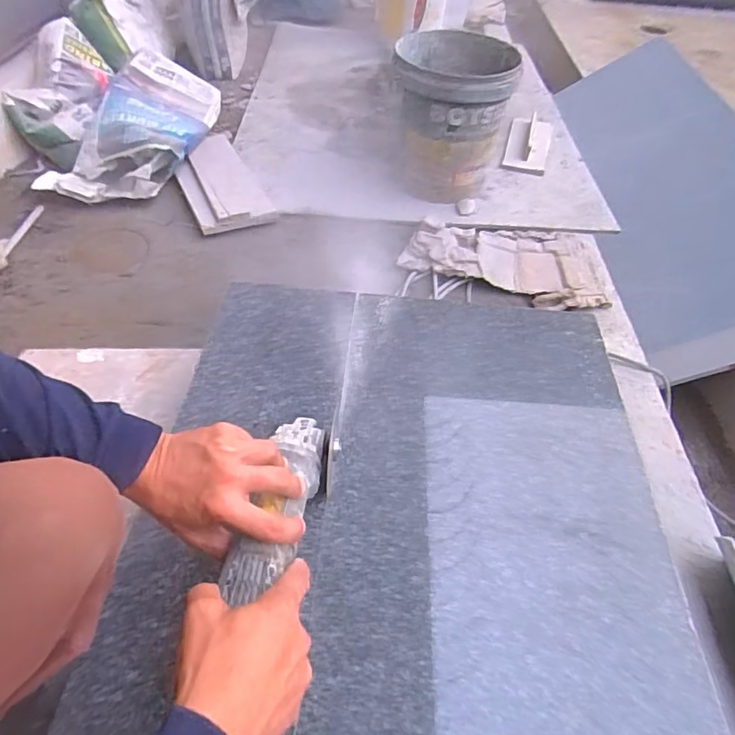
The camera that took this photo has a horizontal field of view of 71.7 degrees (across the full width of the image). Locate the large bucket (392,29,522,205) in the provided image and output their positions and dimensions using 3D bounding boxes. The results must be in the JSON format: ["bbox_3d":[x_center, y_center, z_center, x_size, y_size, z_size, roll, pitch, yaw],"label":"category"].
[{"bbox_3d":[0.205,-0.638,1.316,0.281,0.306,0.302,8,49,2],"label":"large bucket"}]

